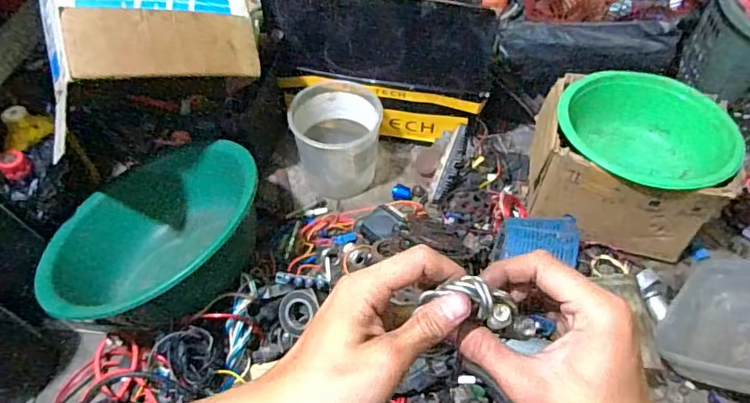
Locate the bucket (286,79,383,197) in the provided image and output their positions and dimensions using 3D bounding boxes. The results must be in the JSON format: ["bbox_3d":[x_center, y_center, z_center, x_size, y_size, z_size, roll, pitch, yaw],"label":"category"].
[{"bbox_3d":[-0.073,-0.127,0.991,0.162,0.160,0.180,4,54,2],"label":"bucket"}]

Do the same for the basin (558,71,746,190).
[{"bbox_3d":[0.443,-0.094,0.868,0.273,0.126,0.228,16,56,11],"label":"basin"}]

